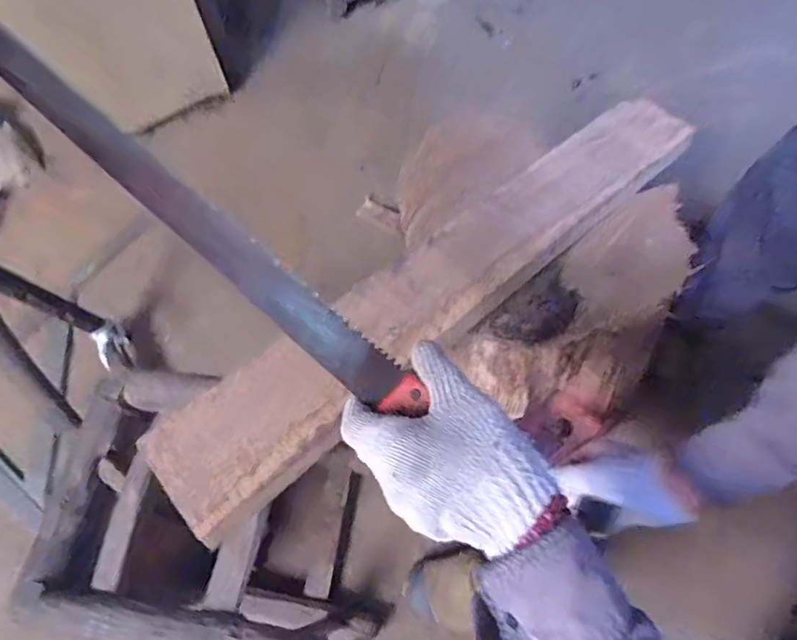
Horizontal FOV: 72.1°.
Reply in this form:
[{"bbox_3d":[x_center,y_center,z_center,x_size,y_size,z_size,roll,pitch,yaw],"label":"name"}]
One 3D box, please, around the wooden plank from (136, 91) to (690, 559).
[{"bbox_3d":[0.079,-0.059,0.610,0.730,0.028,0.115,-37,69,-21],"label":"wooden plank"}]

